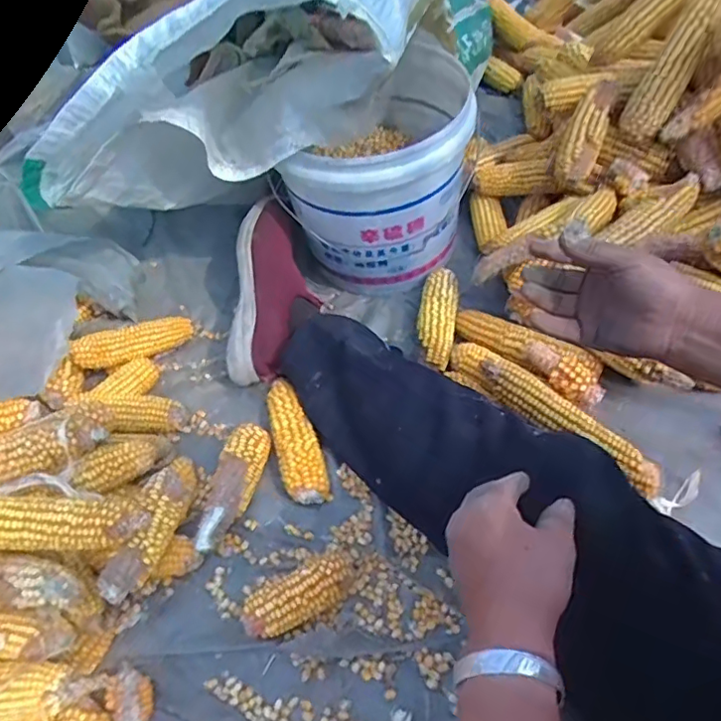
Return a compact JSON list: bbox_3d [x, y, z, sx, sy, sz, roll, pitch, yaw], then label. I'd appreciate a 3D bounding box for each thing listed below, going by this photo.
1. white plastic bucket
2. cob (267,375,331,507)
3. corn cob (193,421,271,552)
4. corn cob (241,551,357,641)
[{"bbox_3d":[0.036,-0.231,0.759,0.206,0.255,0.239,18,58,19],"label":"white plastic bucket"},{"bbox_3d":[-0.077,0.098,0.685,0.050,0.048,0.162,-20,54,-7],"label":"cob"},{"bbox_3d":[-0.141,0.147,0.649,0.052,0.052,0.145,6,55,11],"label":"corn cob"},{"bbox_3d":[-0.061,0.239,0.582,0.116,0.043,0.049,-29,56,-14],"label":"corn cob"}]

